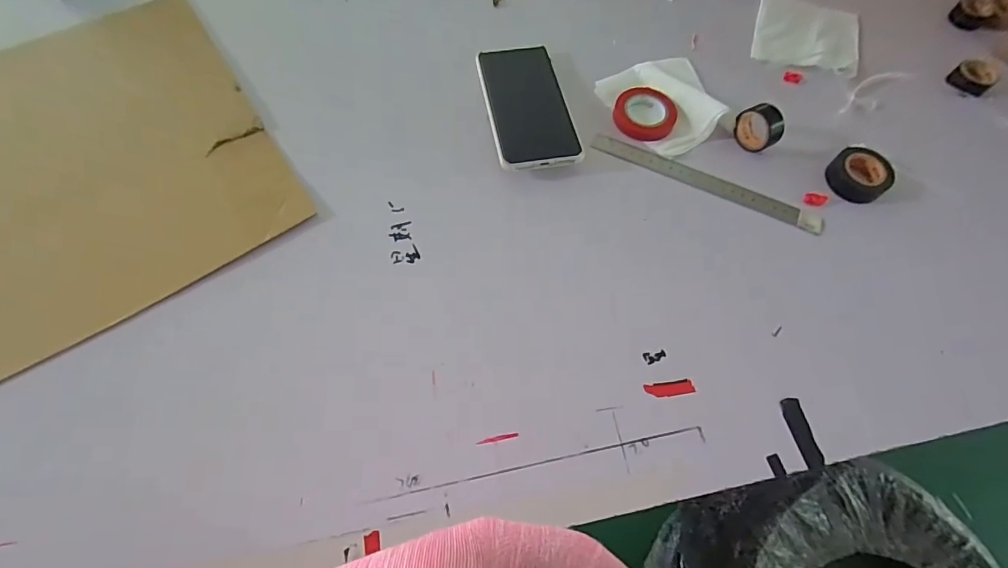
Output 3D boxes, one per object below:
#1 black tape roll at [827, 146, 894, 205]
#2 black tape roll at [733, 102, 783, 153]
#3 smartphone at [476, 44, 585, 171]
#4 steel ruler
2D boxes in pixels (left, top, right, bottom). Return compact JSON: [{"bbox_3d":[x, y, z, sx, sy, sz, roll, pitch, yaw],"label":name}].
[{"bbox_3d":[0.335,-0.103,0.442,0.052,0.023,0.052,1,65,-1],"label":"black tape roll"},{"bbox_3d":[0.243,-0.149,0.446,0.022,0.038,0.043,-24,68,-12],"label":"black tape roll"},{"bbox_3d":[0.023,-0.176,0.460,0.077,0.016,0.158,-9,65,-6],"label":"smartphone"},{"bbox_3d":[0.188,-0.098,0.440,0.218,0.008,0.021,24,67,9],"label":"steel ruler"}]

